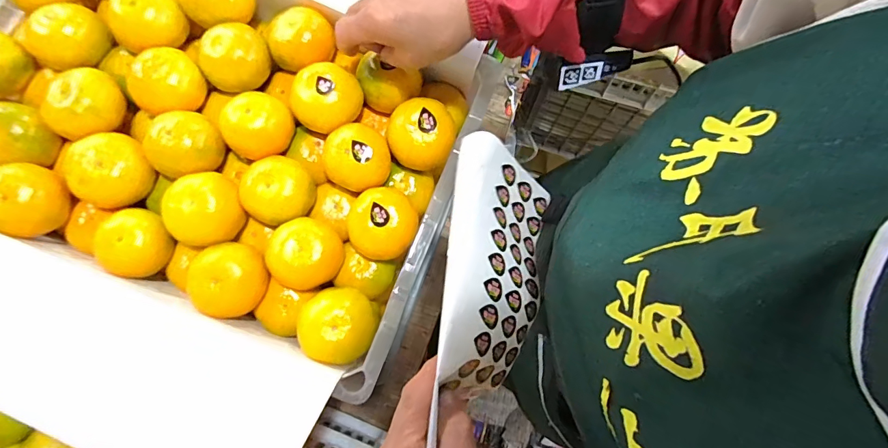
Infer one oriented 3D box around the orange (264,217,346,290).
[{"bbox_3d":[-0.129,0.029,0.397,0.060,0.050,0.064,0,77,0],"label":"orange"}]

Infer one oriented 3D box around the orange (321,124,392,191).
[{"bbox_3d":[-0.085,-0.065,0.413,0.064,0.047,0.059,0,77,0],"label":"orange"}]

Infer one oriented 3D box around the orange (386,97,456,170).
[{"bbox_3d":[-0.022,-0.087,0.420,0.064,0.055,0.060,0,77,0],"label":"orange"}]

